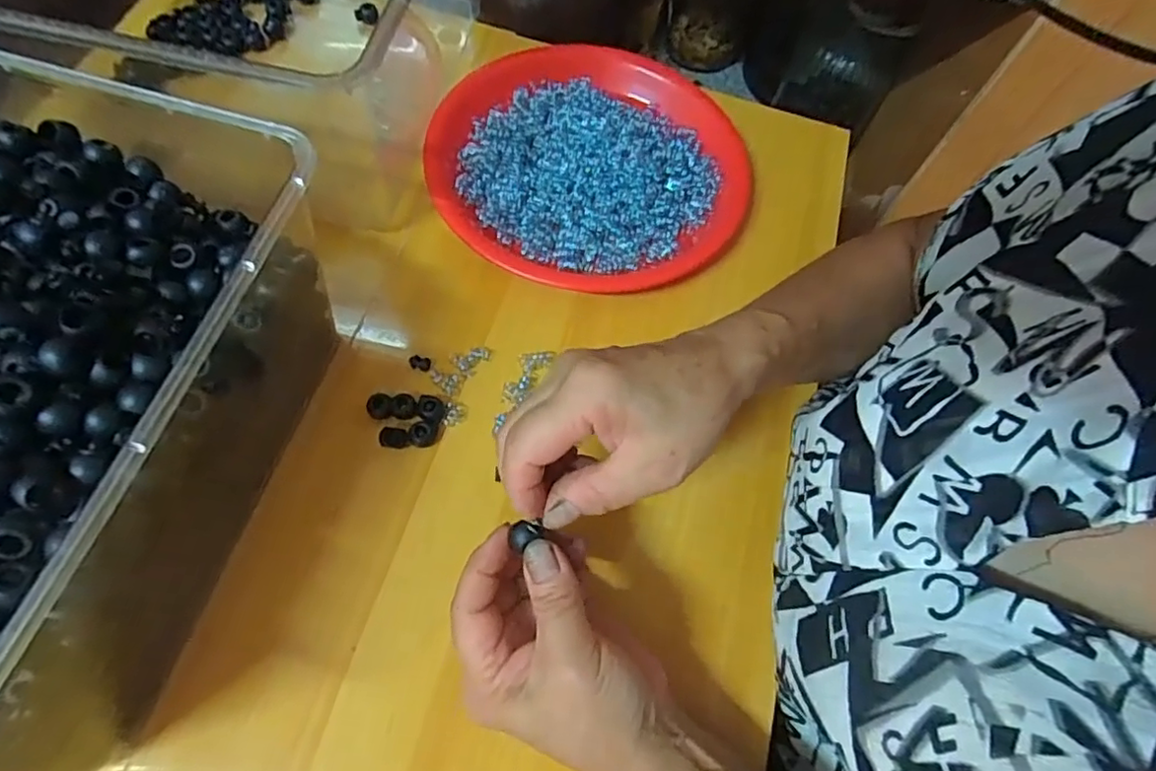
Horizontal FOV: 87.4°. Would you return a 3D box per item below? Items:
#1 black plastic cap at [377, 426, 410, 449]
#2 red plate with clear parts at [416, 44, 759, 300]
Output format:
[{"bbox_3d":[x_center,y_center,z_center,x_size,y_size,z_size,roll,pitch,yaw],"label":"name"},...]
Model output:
[{"bbox_3d":[-0.108,0.031,0.355,0.016,0.007,0.013,7,67,0],"label":"black plastic cap"},{"bbox_3d":[0.014,-0.162,0.442,0.225,0.030,0.217,1,67,-2],"label":"red plate with clear parts"}]

